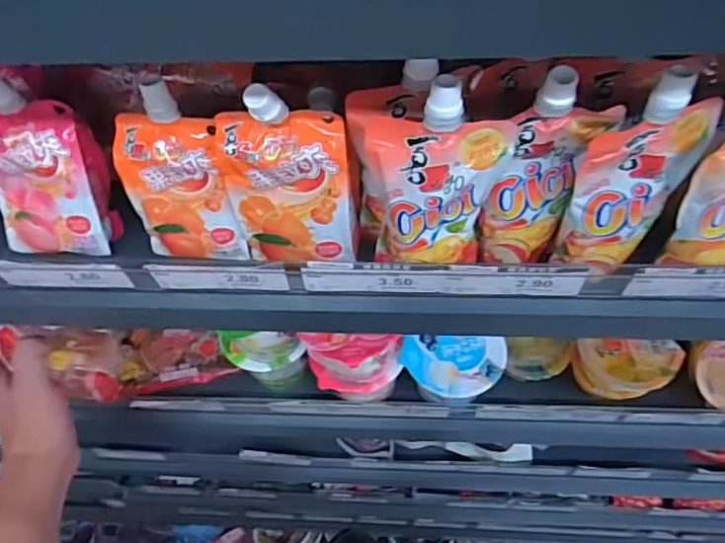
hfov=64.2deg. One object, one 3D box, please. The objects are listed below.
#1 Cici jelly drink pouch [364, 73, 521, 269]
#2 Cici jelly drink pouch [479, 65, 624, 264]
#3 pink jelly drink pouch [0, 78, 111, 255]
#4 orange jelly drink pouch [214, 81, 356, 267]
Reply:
[{"bbox_3d":[0.046,-0.051,0.361,0.079,0.151,0.025,-1,56,3],"label":"Cici jelly drink pouch"},{"bbox_3d":[0.116,-0.060,0.369,0.065,0.157,0.027,9,57,10],"label":"Cici jelly drink pouch"},{"bbox_3d":[-0.237,-0.072,0.412,0.079,0.131,0.051,2,56,5],"label":"pink jelly drink pouch"},{"bbox_3d":[-0.048,-0.059,0.383,0.080,0.149,0.042,-4,56,1],"label":"orange jelly drink pouch"}]

